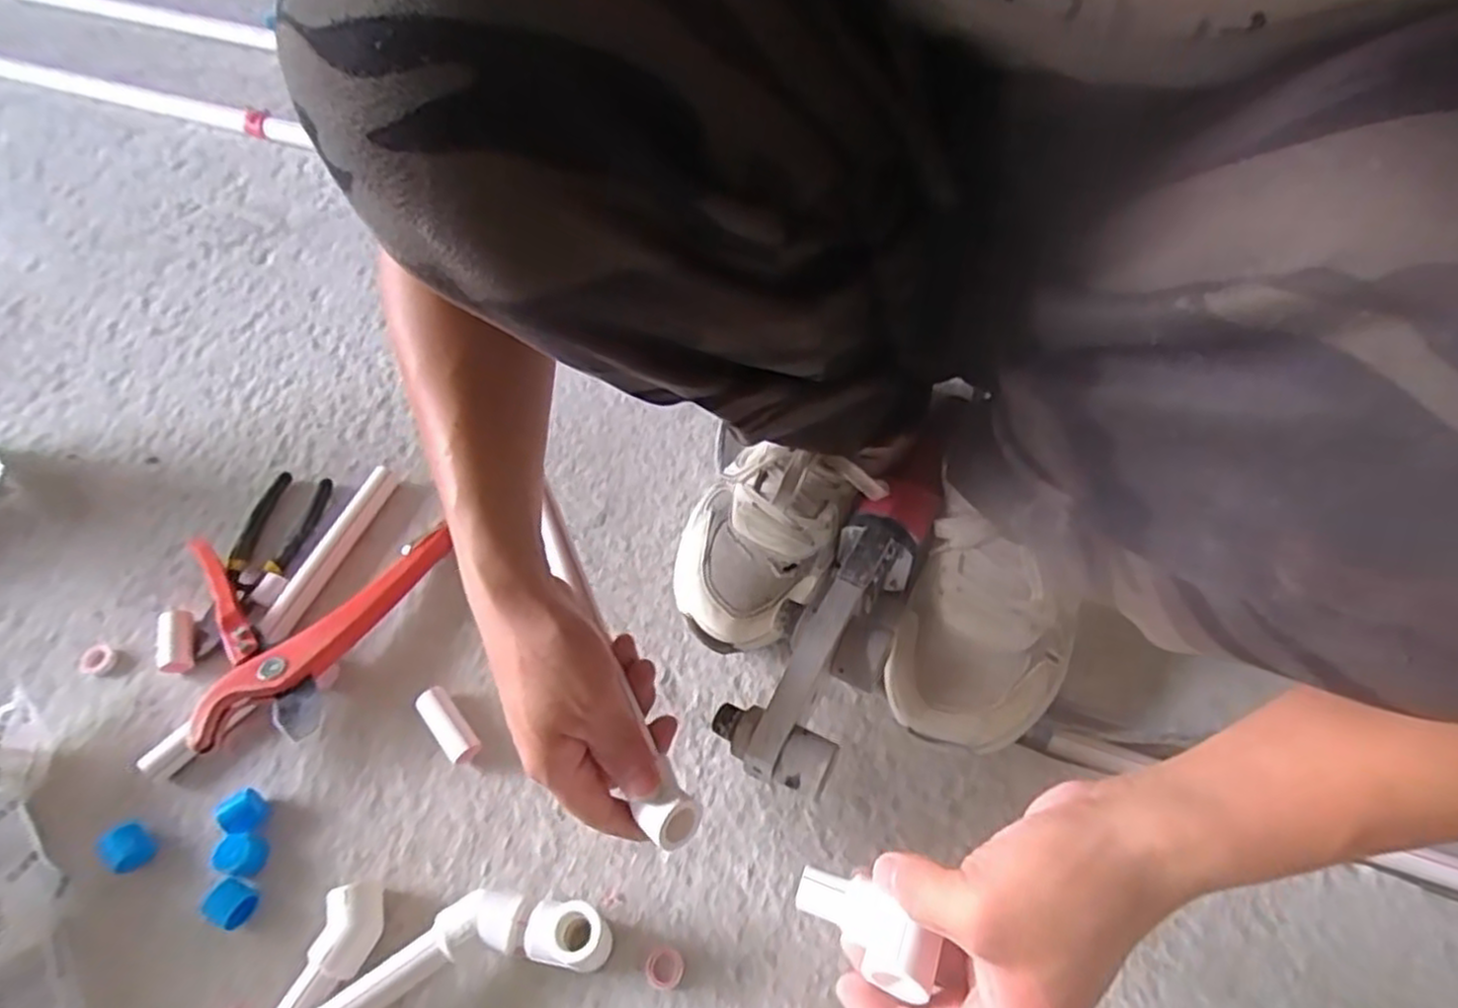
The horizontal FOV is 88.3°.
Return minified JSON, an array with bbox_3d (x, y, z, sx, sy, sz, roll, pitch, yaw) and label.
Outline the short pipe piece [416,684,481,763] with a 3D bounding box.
[{"bbox_3d":[-0.189,0.148,0.505,0.020,0.020,0.053,-37,64,-20],"label":"short pipe piece"}]

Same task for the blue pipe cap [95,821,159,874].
[{"bbox_3d":[-0.375,0.214,0.469,0.027,0.029,0.020,38,65,22],"label":"blue pipe cap"}]

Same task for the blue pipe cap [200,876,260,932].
[{"bbox_3d":[-0.296,0.239,0.450,0.024,0.023,0.021,24,61,15],"label":"blue pipe cap"}]

